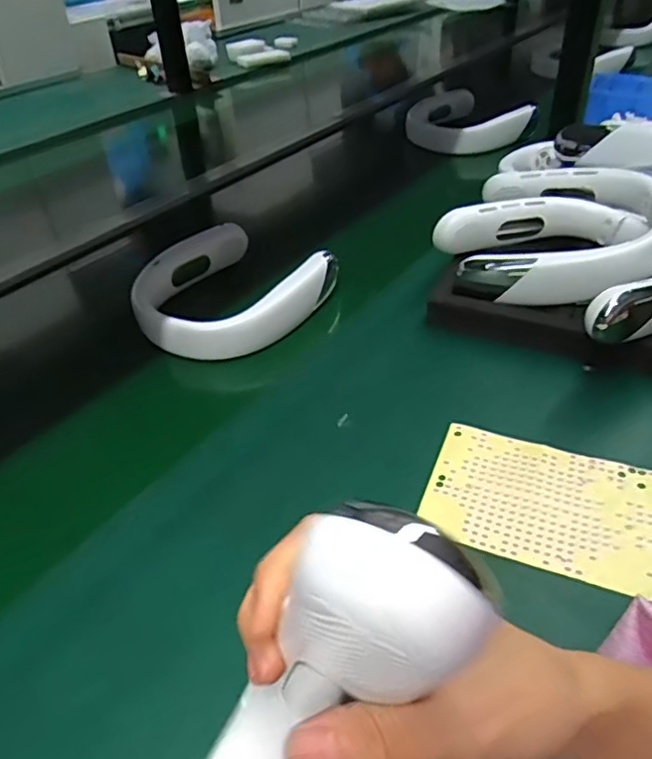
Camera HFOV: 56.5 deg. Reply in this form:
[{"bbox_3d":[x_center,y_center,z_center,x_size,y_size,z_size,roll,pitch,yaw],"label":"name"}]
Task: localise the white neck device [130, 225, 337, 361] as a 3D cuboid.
[{"bbox_3d":[-0.104,-0.098,0.654,0.184,0.041,0.195,19,45,23],"label":"white neck device"}]

